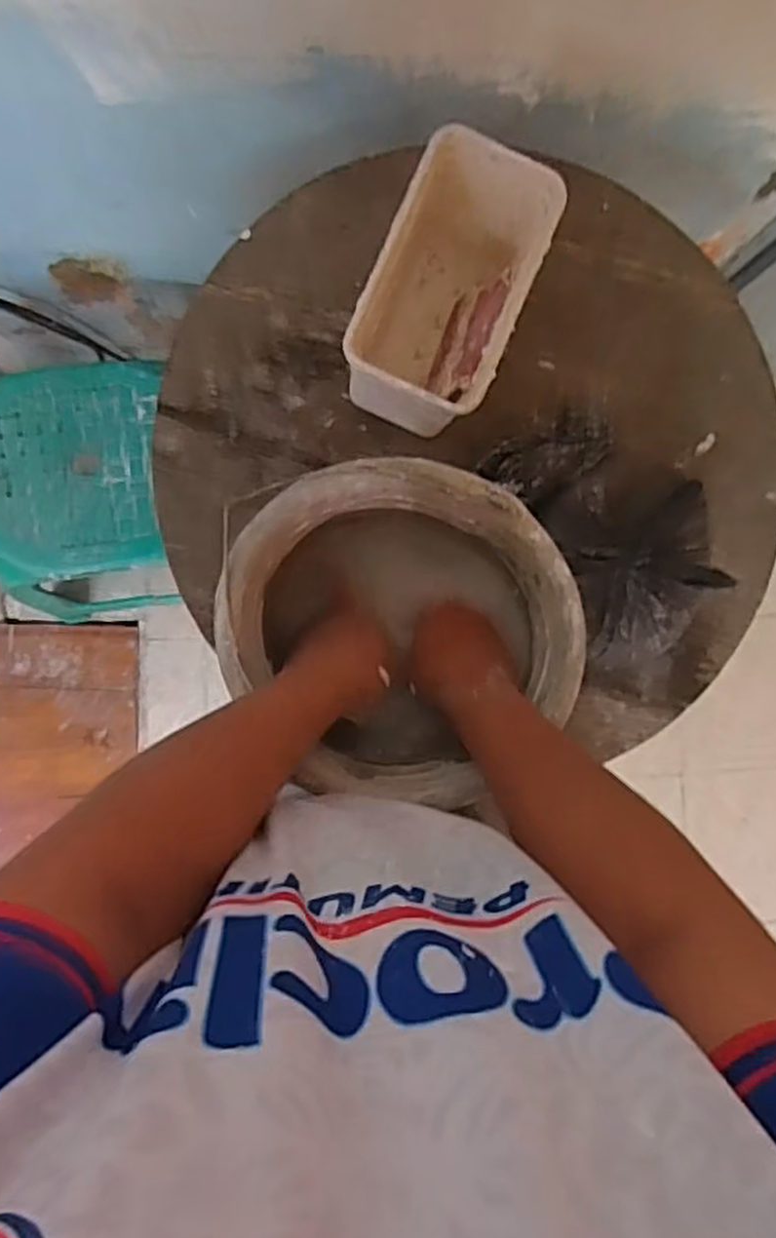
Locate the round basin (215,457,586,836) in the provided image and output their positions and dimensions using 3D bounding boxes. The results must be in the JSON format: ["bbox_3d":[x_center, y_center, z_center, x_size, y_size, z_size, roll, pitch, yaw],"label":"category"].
[{"bbox_3d":[0.006,0.011,0.603,0.252,0.130,0.243,-2,90,-8],"label":"round basin"}]

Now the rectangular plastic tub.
[{"bbox_3d":[0.043,-0.260,0.639,0.112,0.136,0.200,23,86,-5],"label":"rectangular plastic tub"}]

